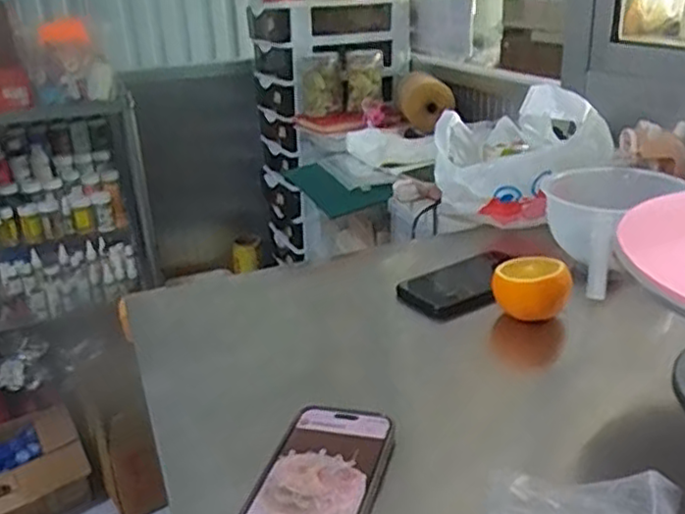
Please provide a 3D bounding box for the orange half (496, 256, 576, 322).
[{"bbox_3d":[0.183,0.031,0.668,0.064,0.047,0.056,-13,25,-21],"label":"orange half"}]

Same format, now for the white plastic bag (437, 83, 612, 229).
[{"bbox_3d":[0.224,-0.130,0.880,0.156,0.163,0.179,-19,28,-33],"label":"white plastic bag"}]

